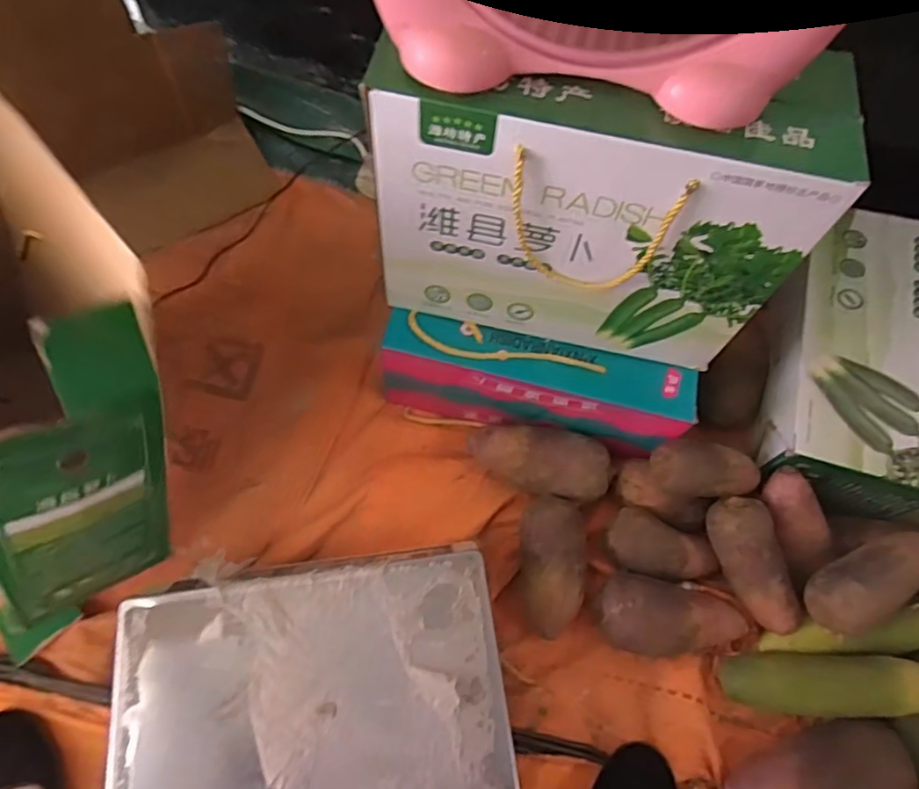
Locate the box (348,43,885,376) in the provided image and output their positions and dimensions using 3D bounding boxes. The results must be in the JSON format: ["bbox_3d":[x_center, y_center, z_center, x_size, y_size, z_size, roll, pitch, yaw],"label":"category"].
[{"bbox_3d":[0.109,-0.160,0.547,0.354,0.255,0.122,8,65,1],"label":"box"}]

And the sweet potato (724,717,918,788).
[{"bbox_3d":[0.344,0.362,0.574,0.165,0.079,0.081,-13,67,-8],"label":"sweet potato"}]

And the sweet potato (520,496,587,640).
[{"bbox_3d":[0.098,0.179,0.649,0.069,0.067,0.139,9,65,2],"label":"sweet potato"}]

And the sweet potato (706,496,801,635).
[{"bbox_3d":[0.314,0.178,0.635,0.065,0.047,0.145,-22,87,-9],"label":"sweet potato"}]

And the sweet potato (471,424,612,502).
[{"bbox_3d":[0.091,0.077,0.690,0.162,0.065,0.072,13,65,3],"label":"sweet potato"}]

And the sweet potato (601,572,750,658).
[{"bbox_3d":[0.224,0.234,0.635,0.163,0.060,0.075,10,65,-10],"label":"sweet potato"}]

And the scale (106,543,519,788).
[{"bbox_3d":[-0.121,0.315,0.554,0.328,0.111,0.291,-8,66,-6],"label":"scale"}]

